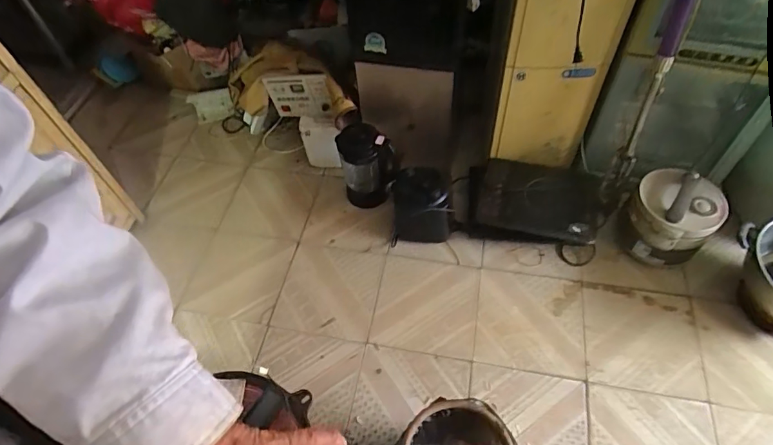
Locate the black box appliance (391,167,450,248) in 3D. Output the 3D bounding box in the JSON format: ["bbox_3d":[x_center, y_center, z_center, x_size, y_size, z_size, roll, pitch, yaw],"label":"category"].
[{"bbox_3d":[0.103,-0.052,1.377,0.171,0.218,0.150,-1,55,3],"label":"black box appliance"}]

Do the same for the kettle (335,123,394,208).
[{"bbox_3d":[-0.057,-0.184,1.439,0.173,0.294,0.151,-2,55,3],"label":"kettle"}]

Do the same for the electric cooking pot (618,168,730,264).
[{"bbox_3d":[0.783,-0.008,1.273,0.205,0.201,0.190,-2,55,3],"label":"electric cooking pot"}]

